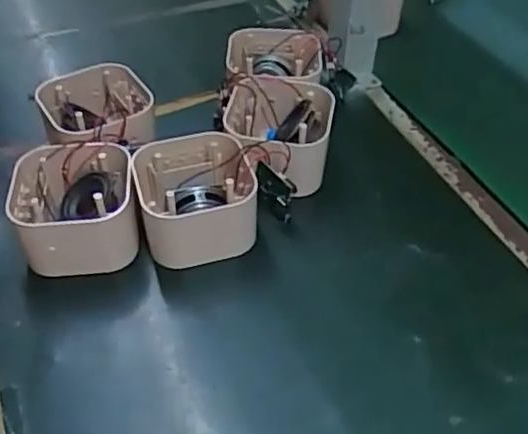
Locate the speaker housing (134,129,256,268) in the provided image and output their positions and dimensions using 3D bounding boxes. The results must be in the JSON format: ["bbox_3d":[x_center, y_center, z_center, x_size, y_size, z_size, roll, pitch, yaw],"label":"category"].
[{"bbox_3d":[-0.054,-0.014,0.511,0.089,0.061,0.092,-10,46,-11],"label":"speaker housing"}]

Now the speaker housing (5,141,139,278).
[{"bbox_3d":[-0.147,-0.005,0.505,0.093,0.067,0.089,-6,46,-7],"label":"speaker housing"}]

